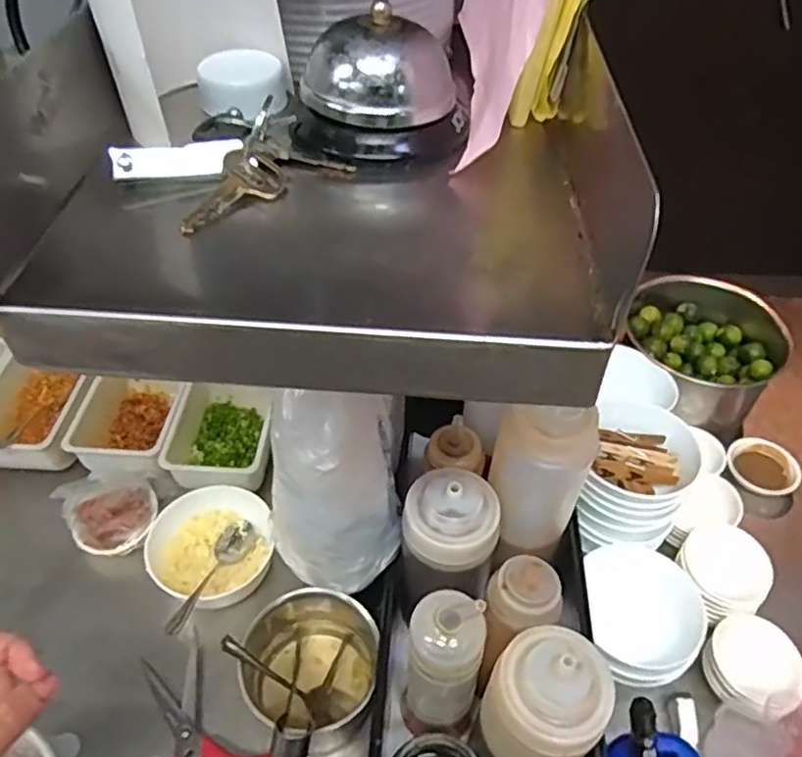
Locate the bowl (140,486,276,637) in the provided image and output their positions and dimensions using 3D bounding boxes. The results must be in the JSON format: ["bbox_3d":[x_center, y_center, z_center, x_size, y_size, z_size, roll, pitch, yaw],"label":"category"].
[{"bbox_3d":[-0.165,0.151,0.576,0.105,0.046,0.121,35,54,29],"label":"bowl"}]

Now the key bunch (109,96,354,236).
[{"bbox_3d":[-0.071,-0.090,0.275,0.061,0.016,0.081,35,55,29],"label":"key bunch"}]

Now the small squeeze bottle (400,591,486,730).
[{"bbox_3d":[0.028,0.196,0.451,0.051,0.162,0.047,0,45,0],"label":"small squeeze bottle"}]

